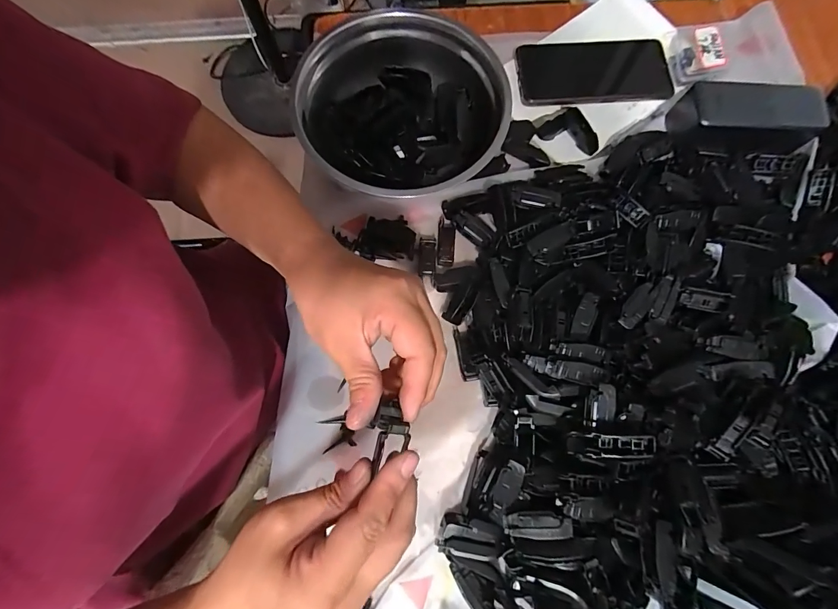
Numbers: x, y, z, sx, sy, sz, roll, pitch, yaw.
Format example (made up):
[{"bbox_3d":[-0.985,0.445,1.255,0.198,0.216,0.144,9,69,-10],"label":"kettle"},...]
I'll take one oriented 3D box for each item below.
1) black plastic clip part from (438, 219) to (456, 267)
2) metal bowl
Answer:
[{"bbox_3d":[0.028,-0.061,0.377,0.016,0.009,0.045,4,75,1],"label":"black plastic clip part"},{"bbox_3d":[-0.016,-0.188,0.387,0.200,0.061,0.190,0,75,0],"label":"metal bowl"}]

